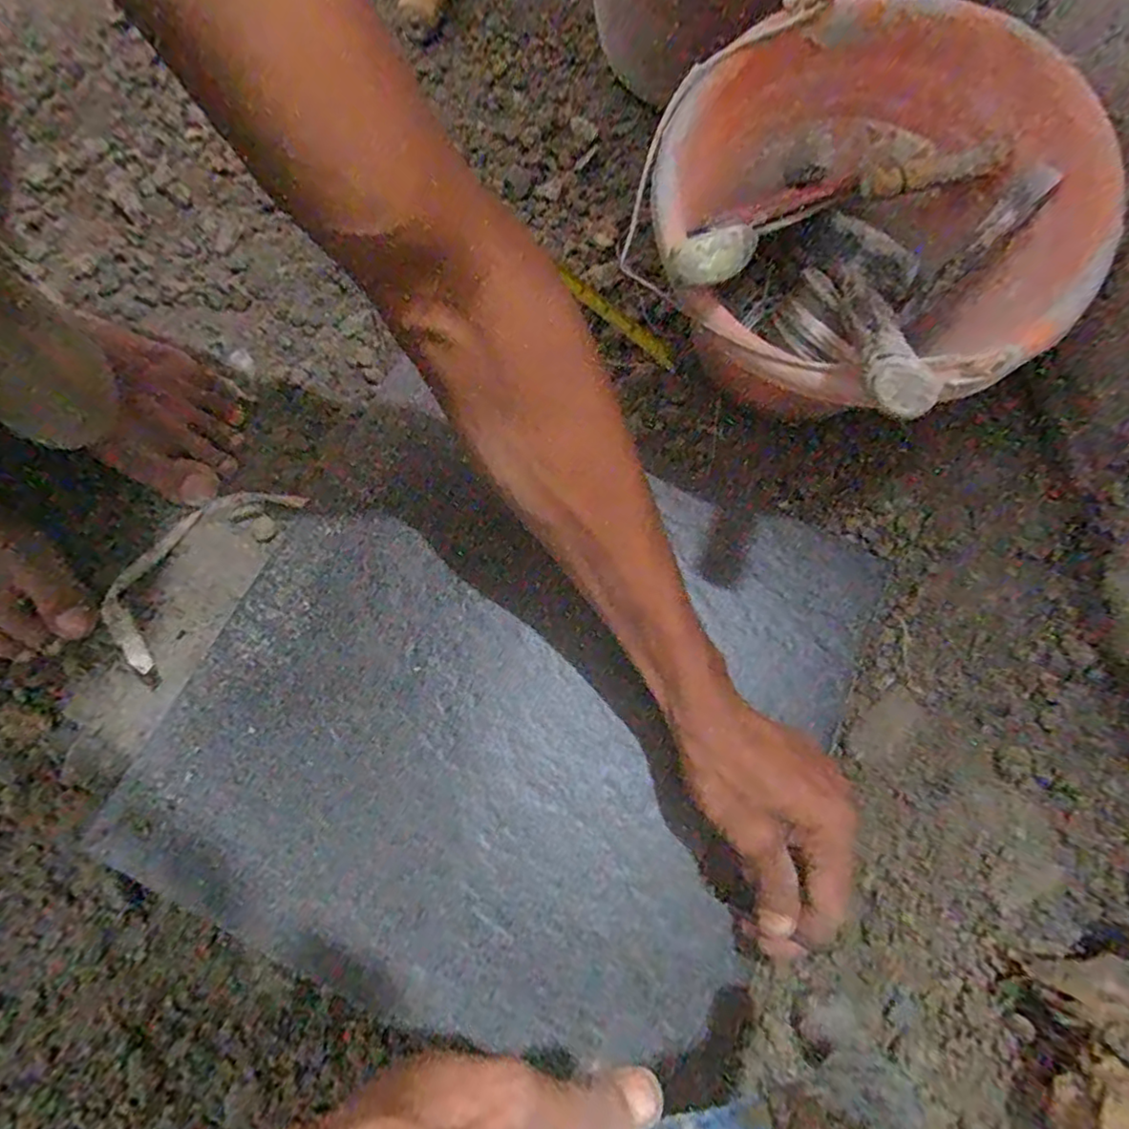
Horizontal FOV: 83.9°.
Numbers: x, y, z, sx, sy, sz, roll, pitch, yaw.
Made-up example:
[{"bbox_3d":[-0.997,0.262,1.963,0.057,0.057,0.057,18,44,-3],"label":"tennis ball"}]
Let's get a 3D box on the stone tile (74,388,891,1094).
[{"bbox_3d":[-0.035,0.088,0.407,0.385,0.009,0.373,24,72,6],"label":"stone tile"}]

